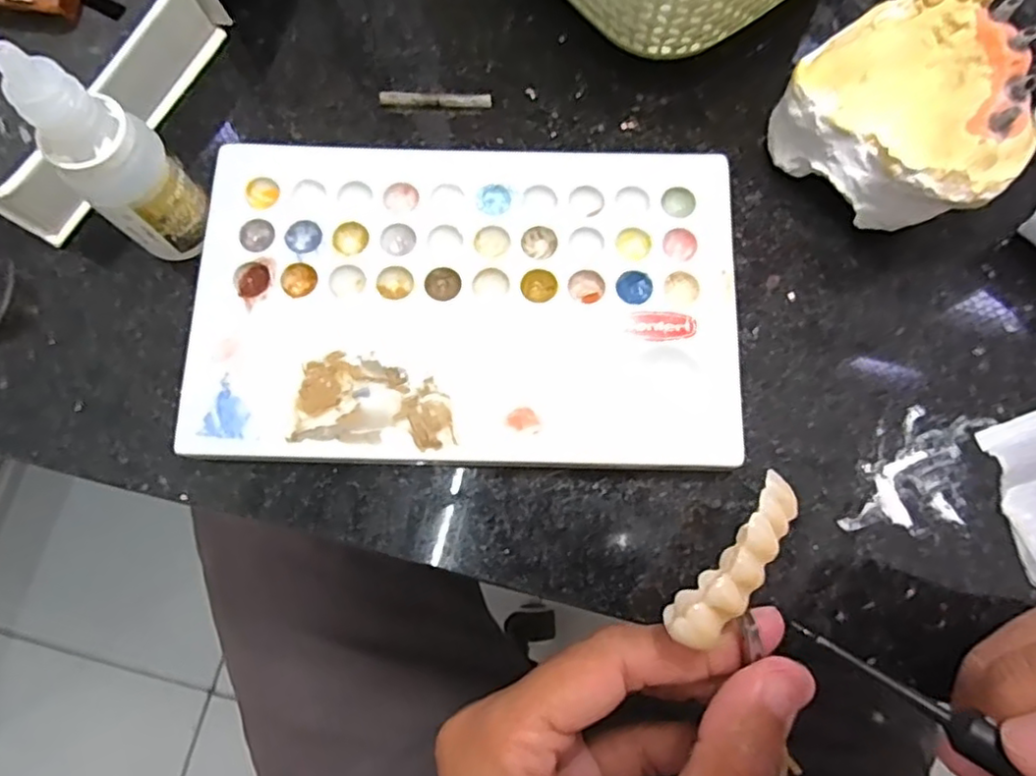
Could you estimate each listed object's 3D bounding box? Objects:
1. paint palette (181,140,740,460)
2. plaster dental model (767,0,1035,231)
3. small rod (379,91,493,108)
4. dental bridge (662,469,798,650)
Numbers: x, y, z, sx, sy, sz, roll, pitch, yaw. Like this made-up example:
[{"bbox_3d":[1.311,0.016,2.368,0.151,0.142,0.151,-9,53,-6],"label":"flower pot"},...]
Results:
[{"bbox_3d":[-0.014,-0.025,0.191,0.152,0.012,0.094,2,77,0],"label":"paint palette"},{"bbox_3d":[0.113,-0.080,0.188,0.064,0.042,0.059,44,80,9],"label":"plaster dental model"},{"bbox_3d":[-0.026,-0.093,0.210,0.036,0.004,0.004,1,77,0],"label":"small rod"},{"bbox_3d":[0.051,0.040,0.149,0.013,0.007,0.043,38,82,7],"label":"dental bridge"}]

